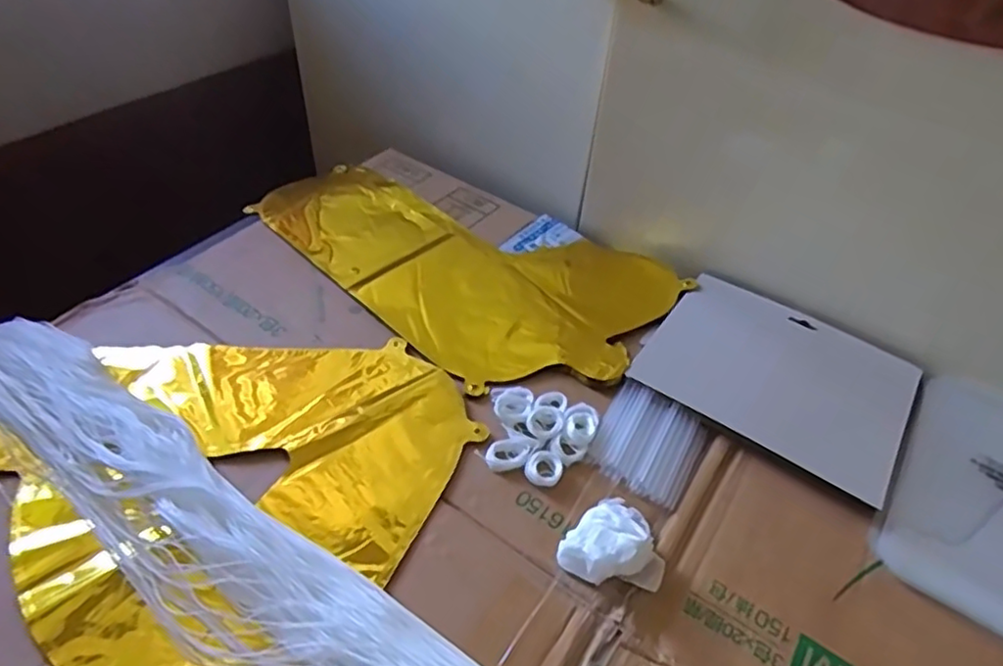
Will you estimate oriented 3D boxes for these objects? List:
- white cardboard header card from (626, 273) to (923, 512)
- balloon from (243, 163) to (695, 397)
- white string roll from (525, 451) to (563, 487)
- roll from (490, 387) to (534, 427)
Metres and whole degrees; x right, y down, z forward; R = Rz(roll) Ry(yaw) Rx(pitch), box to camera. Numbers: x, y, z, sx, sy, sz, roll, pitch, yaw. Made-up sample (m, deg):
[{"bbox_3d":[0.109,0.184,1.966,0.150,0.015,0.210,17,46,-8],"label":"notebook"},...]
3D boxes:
[{"bbox_3d":[0.215,0.029,0.500,0.185,0.010,0.148,28,50,21],"label":"white cardboard header card"},{"bbox_3d":[-0.048,-0.073,0.602,0.388,0.014,0.218,31,51,23],"label":"balloon"},{"bbox_3d":[0.029,0.094,0.442,0.025,0.007,0.025,2,46,-3],"label":"white string roll"},{"bbox_3d":[0.009,0.053,0.474,0.030,0.005,0.036,-7,47,-12],"label":"roll"}]

